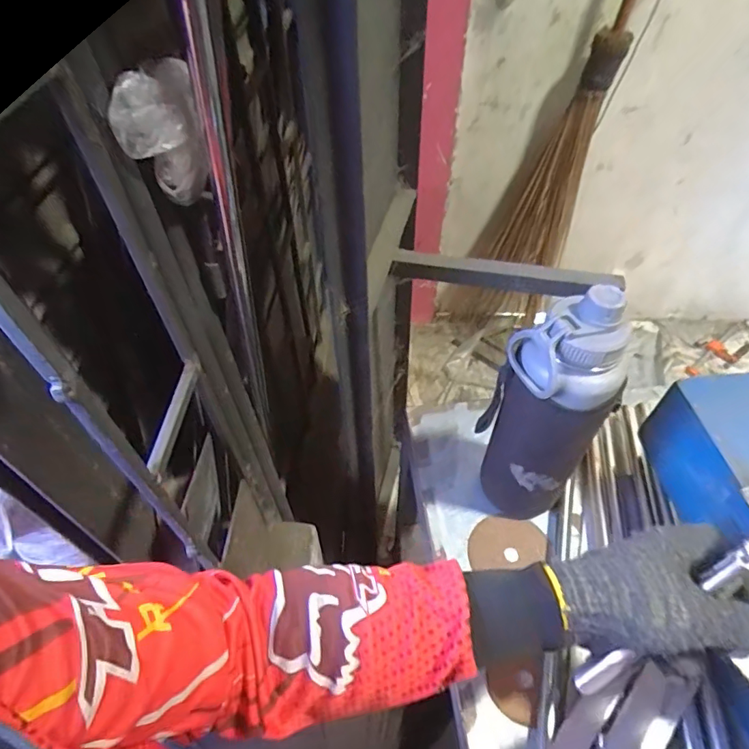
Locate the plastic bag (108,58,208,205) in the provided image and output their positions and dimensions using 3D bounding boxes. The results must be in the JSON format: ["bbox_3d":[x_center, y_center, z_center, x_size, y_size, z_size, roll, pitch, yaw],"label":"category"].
[{"bbox_3d":[-0.142,-0.157,0.329,0.051,0.090,0.035,-17,52,-14],"label":"plastic bag"}]

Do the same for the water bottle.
[{"bbox_3d":[0.163,0.047,0.486,0.105,0.294,0.073,26,55,20],"label":"water bottle"}]

